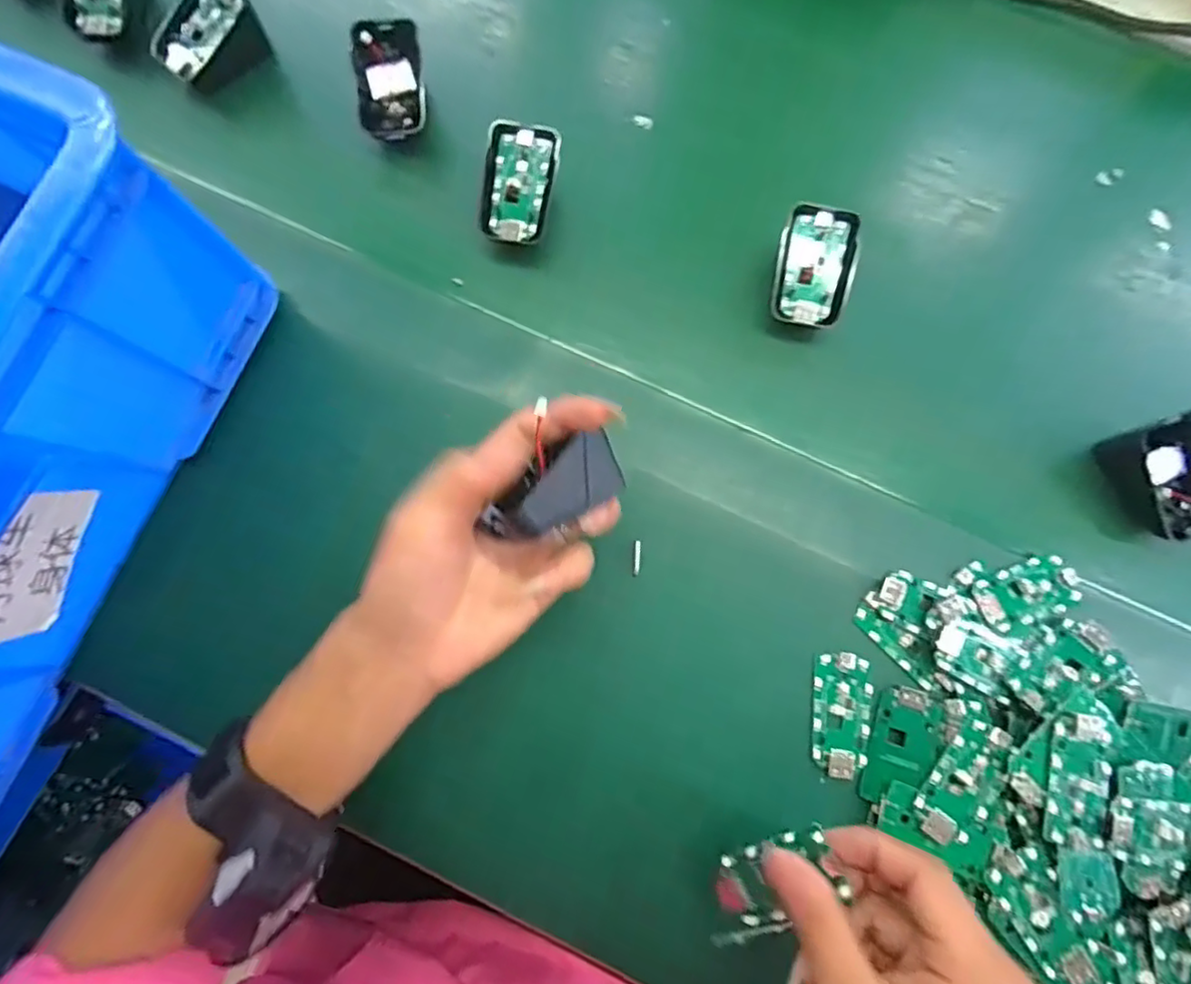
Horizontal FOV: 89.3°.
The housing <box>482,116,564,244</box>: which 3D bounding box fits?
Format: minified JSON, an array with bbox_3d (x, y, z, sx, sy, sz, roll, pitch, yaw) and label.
[{"bbox_3d":[-0.047,-0.190,0.373,0.042,0.012,0.069,13,96,4],"label":"housing"}]

